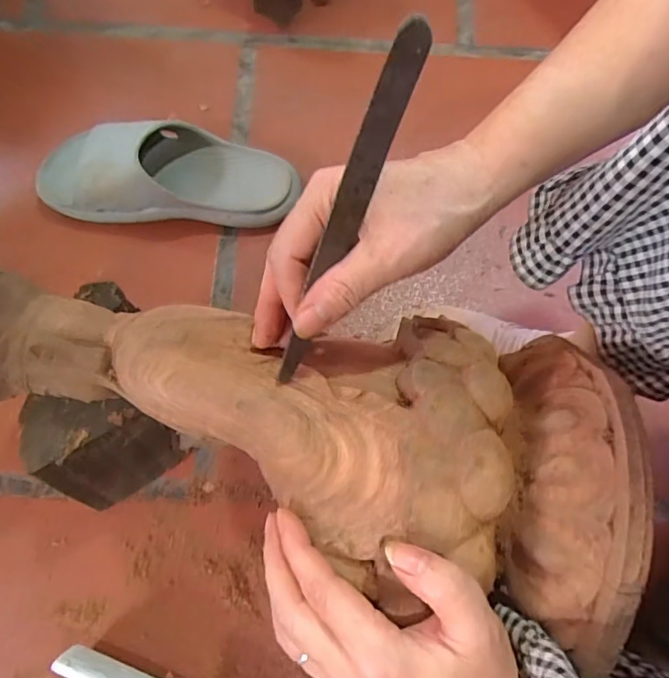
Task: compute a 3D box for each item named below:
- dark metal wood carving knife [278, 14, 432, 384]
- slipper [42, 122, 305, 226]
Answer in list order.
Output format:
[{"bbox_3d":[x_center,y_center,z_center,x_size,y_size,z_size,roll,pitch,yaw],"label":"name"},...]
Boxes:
[{"bbox_3d":[0.005,-0.056,0.249,0.018,0.171,0.006,8,26,-31],"label":"dark metal wood carving knife"},{"bbox_3d":[-0.161,-0.165,0.519,0.240,0.066,0.089,1,73,-1],"label":"slipper"}]

